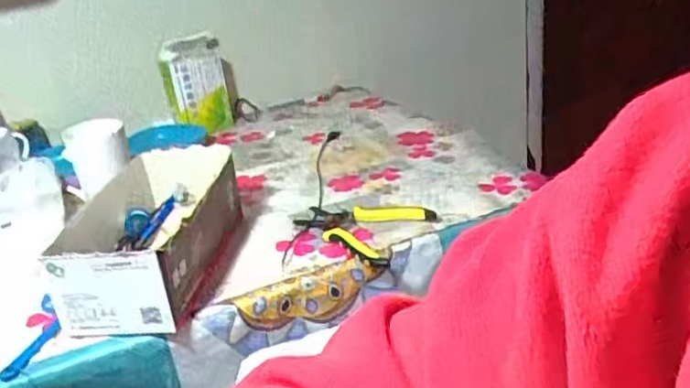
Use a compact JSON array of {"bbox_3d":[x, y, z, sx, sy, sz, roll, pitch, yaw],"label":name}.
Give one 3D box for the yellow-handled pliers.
[{"bbox_3d":[0.018,0.028,0.795,0.141,0.015,0.109,17,34,40],"label":"yellow-handled pliers"}]

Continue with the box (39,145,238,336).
[{"bbox_3d":[-0.218,0.041,0.760,0.143,0.096,0.268,-5,26,5],"label":"box"}]

